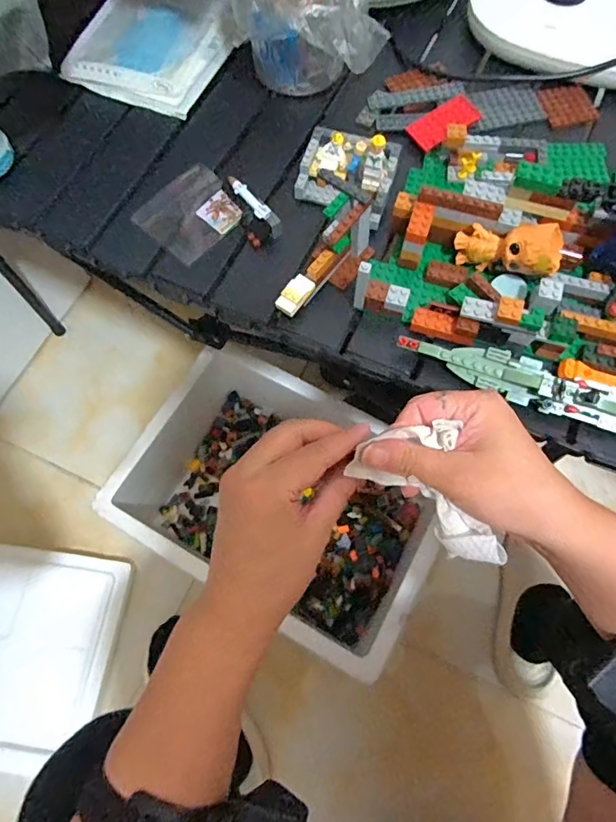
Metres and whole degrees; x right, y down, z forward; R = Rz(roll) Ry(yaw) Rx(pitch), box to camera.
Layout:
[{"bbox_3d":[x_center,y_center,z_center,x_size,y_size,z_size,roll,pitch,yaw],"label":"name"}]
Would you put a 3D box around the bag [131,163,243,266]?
[{"bbox_3d":[-0.103,-0.178,0.438,0.076,0.005,0.081,40,75,16],"label":"bag"}]

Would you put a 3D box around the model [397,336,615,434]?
[{"bbox_3d":[0.175,-0.017,0.354,0.215,0.023,0.027,19,70,9],"label":"model"}]

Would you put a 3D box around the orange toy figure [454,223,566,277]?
[{"bbox_3d":[0.153,-0.126,0.377,0.076,0.035,0.035,18,67,38],"label":"orange toy figure"}]

